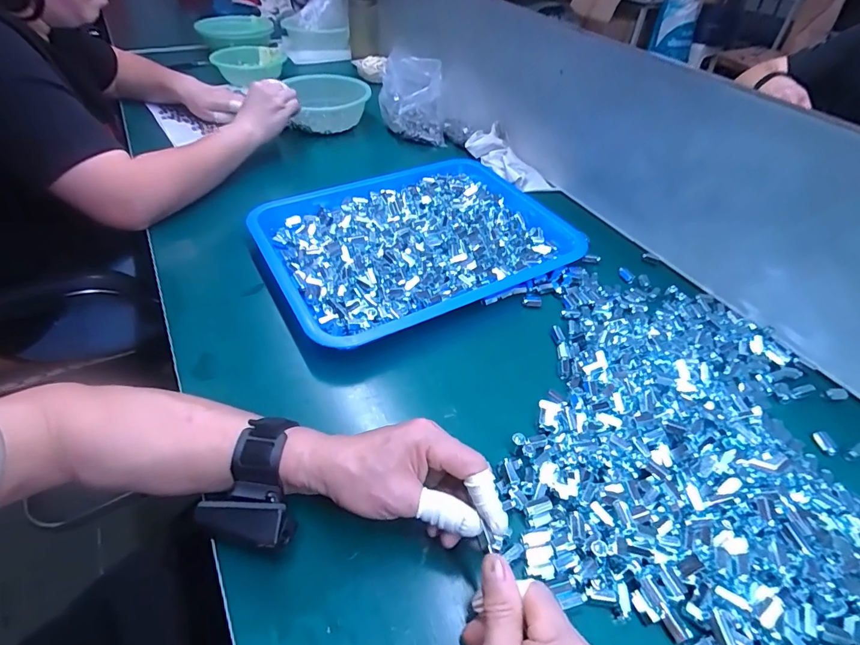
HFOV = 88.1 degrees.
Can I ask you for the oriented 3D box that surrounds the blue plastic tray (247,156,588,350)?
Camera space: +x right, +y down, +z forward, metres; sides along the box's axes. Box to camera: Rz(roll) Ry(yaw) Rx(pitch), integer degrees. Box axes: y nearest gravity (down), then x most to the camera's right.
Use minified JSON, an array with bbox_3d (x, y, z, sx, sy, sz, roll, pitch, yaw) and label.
[{"bbox_3d":[-0.011,-0.121,0.610,0.408,0.045,0.304,-24,51,-19],"label":"blue plastic tray"}]

